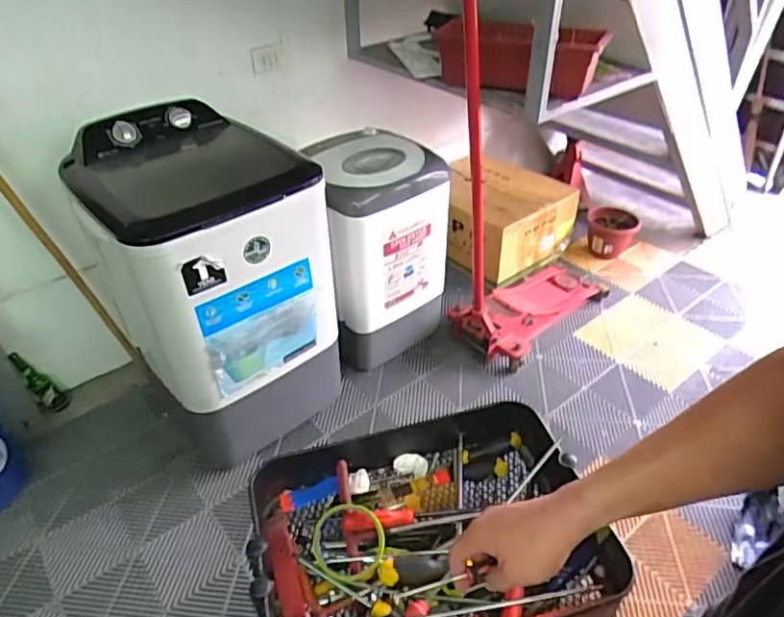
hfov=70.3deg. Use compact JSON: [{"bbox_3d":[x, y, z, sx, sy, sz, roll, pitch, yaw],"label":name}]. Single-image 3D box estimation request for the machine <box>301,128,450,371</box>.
[{"bbox_3d":[-0.067,-0.198,1.872,0.448,0.662,0.344,-28,45,-29],"label":"machine"}]

